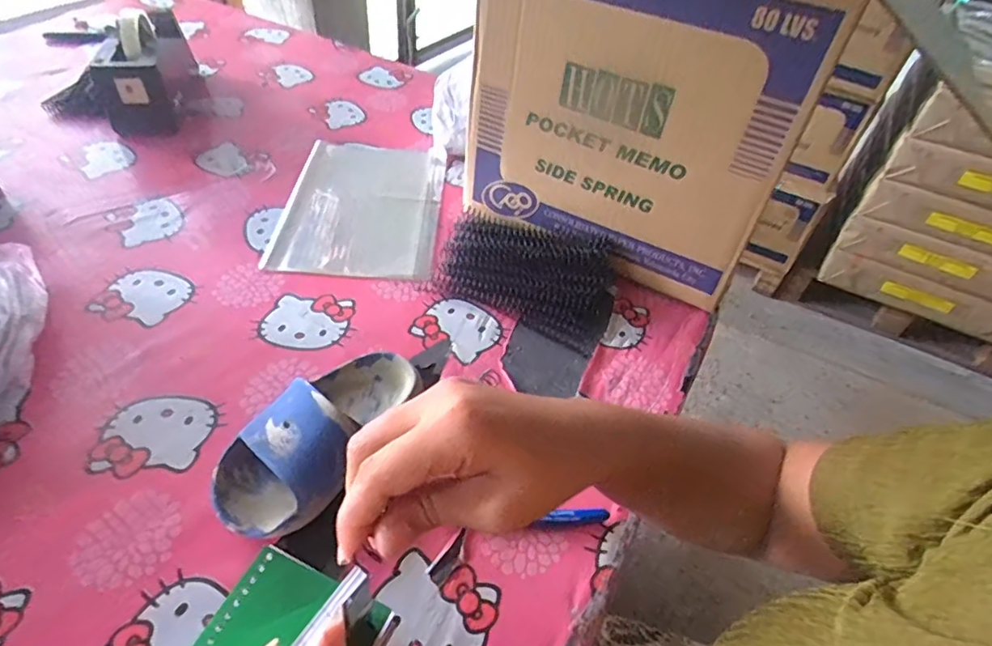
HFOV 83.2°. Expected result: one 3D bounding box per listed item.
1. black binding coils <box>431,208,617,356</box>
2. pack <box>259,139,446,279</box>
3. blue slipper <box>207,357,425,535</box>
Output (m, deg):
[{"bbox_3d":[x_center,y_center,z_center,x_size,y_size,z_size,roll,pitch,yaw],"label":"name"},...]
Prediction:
[{"bbox_3d":[0.037,-0.056,0.576,0.183,0.051,0.116,25,49,17],"label":"black binding coils"},{"bbox_3d":[-0.156,-0.150,0.676,0.175,0.014,0.264,4,46,-3],"label":"pack"},{"bbox_3d":[-0.132,0.076,0.423,0.092,0.059,0.175,22,48,15],"label":"blue slipper"}]

